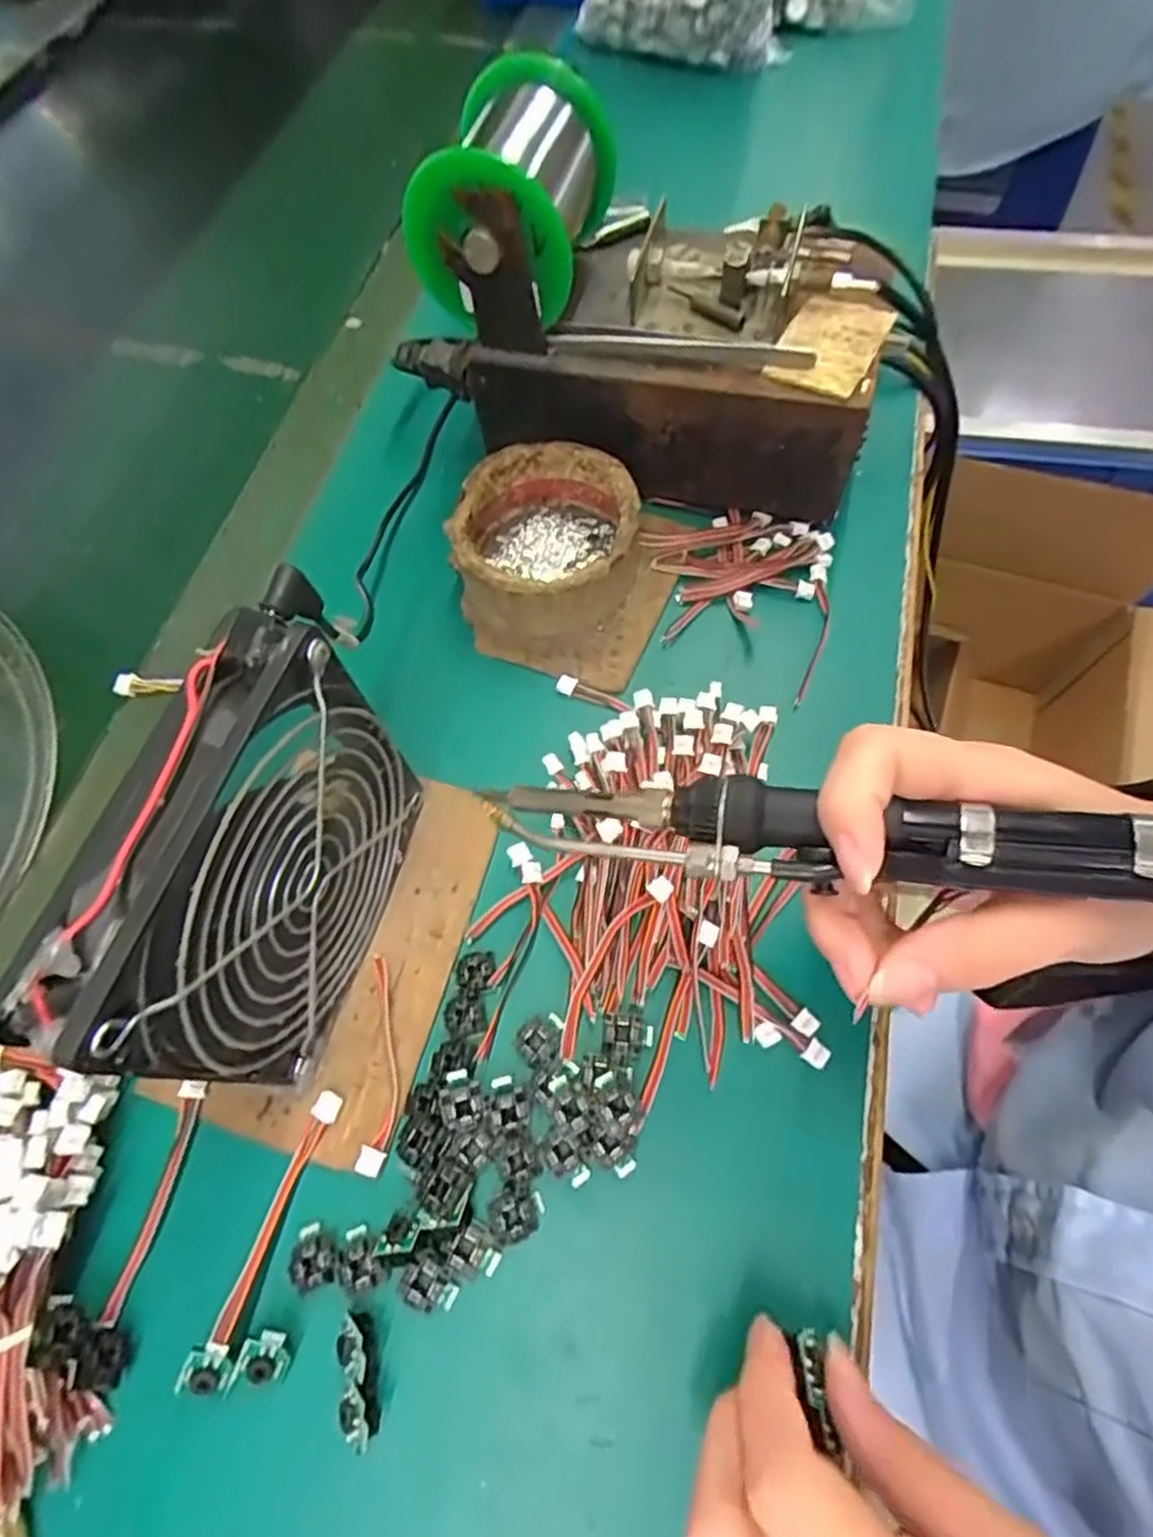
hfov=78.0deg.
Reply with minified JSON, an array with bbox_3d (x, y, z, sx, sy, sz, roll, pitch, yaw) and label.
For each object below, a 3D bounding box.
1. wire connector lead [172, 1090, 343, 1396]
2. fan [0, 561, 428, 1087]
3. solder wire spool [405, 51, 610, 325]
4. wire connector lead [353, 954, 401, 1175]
[{"bbox_3d":[-0.099,0.150,0.232,0.013,0.012,0.084,17,67,10],"label":"wire connector lead"},{"bbox_3d":[-0.093,0.031,0.224,0.029,0.129,0.122,13,66,9],"label":"fan"},{"bbox_3d":[-0.025,-0.235,0.302,0.067,0.076,0.080,13,66,9],"label":"solder wire spool"},{"bbox_3d":[-0.069,0.104,0.255,0.013,0.006,0.072,-3,65,1],"label":"wire connector lead"}]

